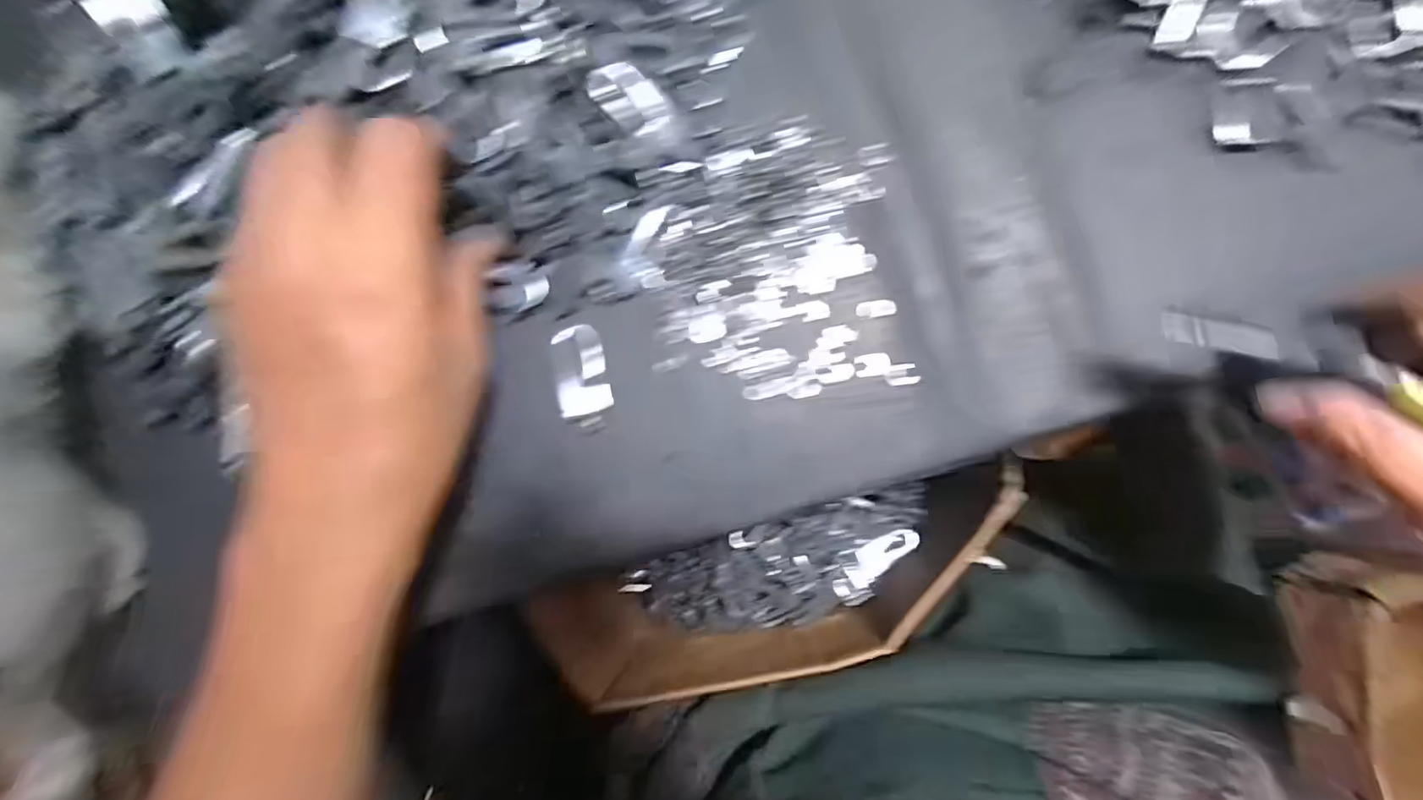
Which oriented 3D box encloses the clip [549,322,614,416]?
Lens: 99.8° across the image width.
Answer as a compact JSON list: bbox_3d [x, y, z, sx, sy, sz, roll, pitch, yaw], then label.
[{"bbox_3d":[-0.053,-0.012,0.244,0.021,0.004,0.036,-12,87,5],"label":"clip"}]

